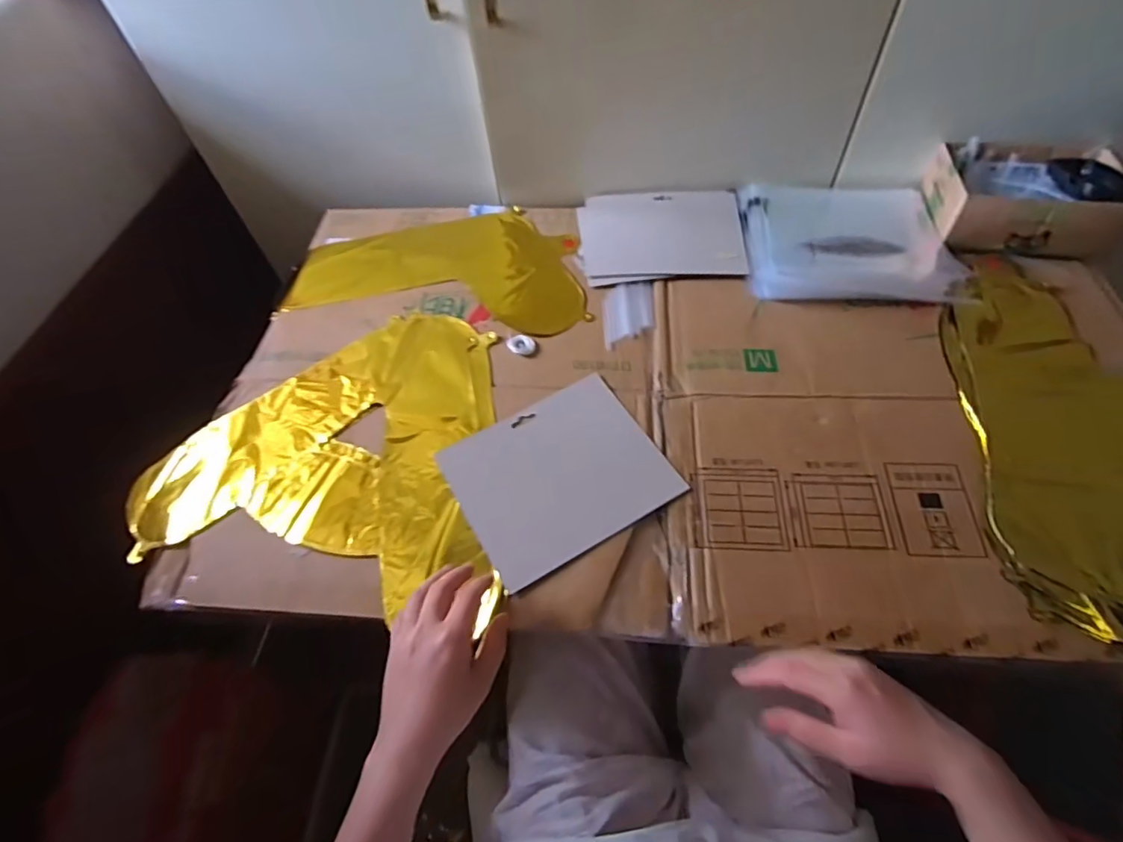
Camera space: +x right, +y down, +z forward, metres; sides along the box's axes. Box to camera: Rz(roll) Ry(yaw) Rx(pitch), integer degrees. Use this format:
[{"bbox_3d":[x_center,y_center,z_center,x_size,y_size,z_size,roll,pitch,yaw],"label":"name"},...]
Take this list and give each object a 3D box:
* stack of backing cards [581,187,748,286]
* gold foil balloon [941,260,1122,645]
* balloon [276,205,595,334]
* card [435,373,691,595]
[{"bbox_3d":[0.130,-0.246,0.734,0.205,0.014,0.172,-5,59,0],"label":"stack of backing cards"},{"bbox_3d":[0.511,0.012,0.530,0.234,0.014,0.425,6,60,7],"label":"gold foil balloon"},{"bbox_3d":[-0.150,-0.207,0.732,0.375,0.015,0.200,5,60,6],"label":"balloon"},{"bbox_3d":[-0.002,0.050,0.548,0.191,0.008,0.160,-28,63,-13],"label":"card"}]

